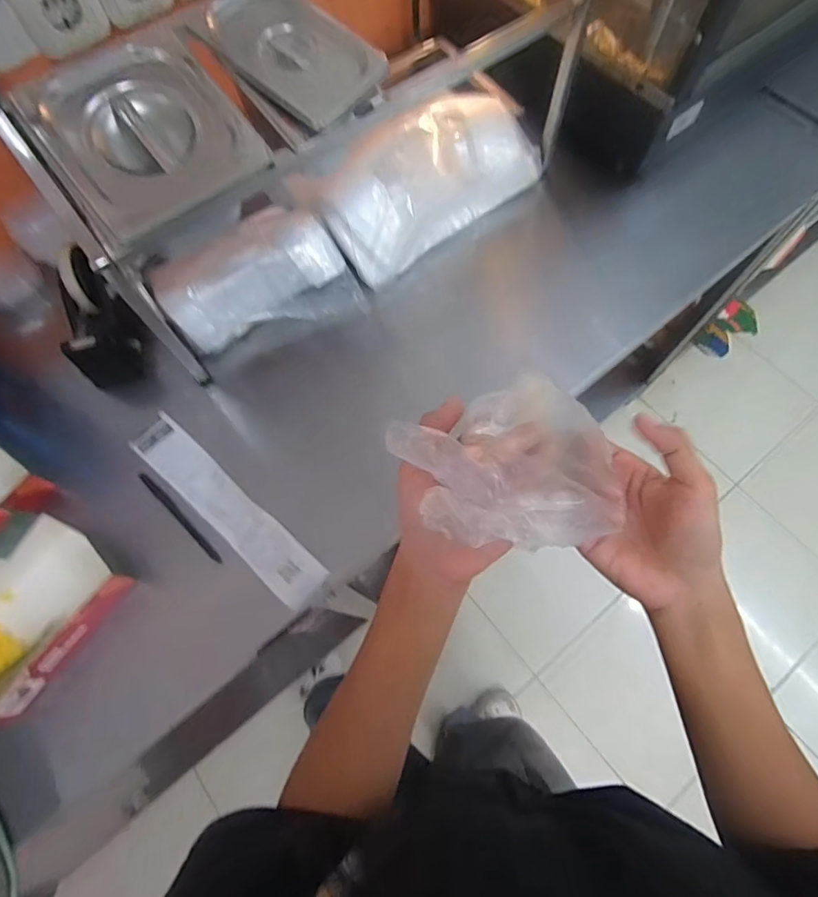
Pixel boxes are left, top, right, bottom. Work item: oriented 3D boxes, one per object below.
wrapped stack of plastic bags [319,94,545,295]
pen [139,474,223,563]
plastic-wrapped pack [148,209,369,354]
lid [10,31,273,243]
[{"bbox_3d":[0.032,-0.367,0.684,0.315,0.090,0.142,-35,73,-11],"label":"wrapped stack of plastic bags"},{"bbox_3d":[-0.272,0.081,0.594,0.011,0.014,0.147,-43,75,-13],"label":"pen"},{"bbox_3d":[-0.193,-0.217,0.648,0.243,0.086,0.128,-21,71,-6],"label":"plastic-wrapped pack"},{"bbox_3d":[-0.235,-0.285,0.451,0.160,0.019,0.154,-33,91,-10],"label":"lid"}]

